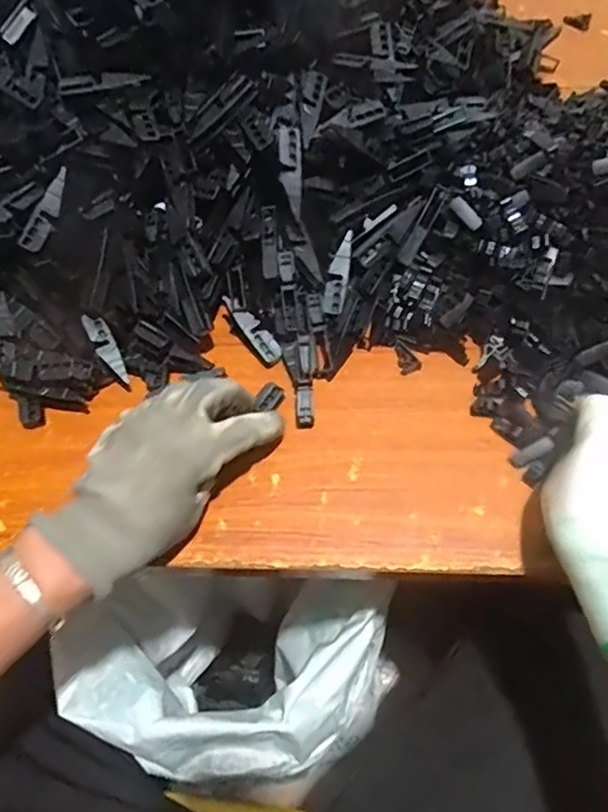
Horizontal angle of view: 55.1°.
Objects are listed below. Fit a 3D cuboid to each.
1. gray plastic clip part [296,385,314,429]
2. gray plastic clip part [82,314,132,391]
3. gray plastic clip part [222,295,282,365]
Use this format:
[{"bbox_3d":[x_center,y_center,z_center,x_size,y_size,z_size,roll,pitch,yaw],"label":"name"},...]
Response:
[{"bbox_3d":[0.000,0.000,0.440,0.012,0.009,0.032,-1,80,3],"label":"gray plastic clip part"},{"bbox_3d":[-0.153,-0.043,0.459,0.016,0.012,0.064,-29,92,-10],"label":"gray plastic clip part"},{"bbox_3d":[-0.042,-0.063,0.471,0.017,0.008,0.066,-38,84,-14],"label":"gray plastic clip part"}]

